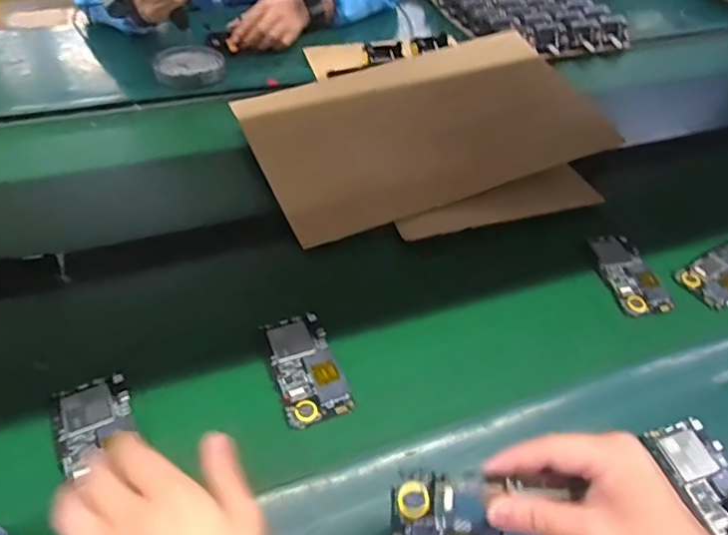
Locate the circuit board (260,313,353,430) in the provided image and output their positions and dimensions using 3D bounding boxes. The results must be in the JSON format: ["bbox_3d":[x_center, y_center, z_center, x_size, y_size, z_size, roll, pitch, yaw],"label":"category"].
[{"bbox_3d":[-0.059,0.099,0.564,0.062,0.009,0.123,-15,50,-17],"label":"circuit board"}]

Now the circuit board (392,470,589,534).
[{"bbox_3d":[0.079,0.173,0.370,0.118,0.072,0.010,-2,7,-1],"label":"circuit board"}]

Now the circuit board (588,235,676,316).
[{"bbox_3d":[0.328,0.007,0.687,0.063,0.010,0.122,-5,47,-8],"label":"circuit board"}]

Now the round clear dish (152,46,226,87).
[{"bbox_3d":[-0.290,-0.339,0.929,0.108,0.029,0.096,6,47,3],"label":"round clear dish"}]

